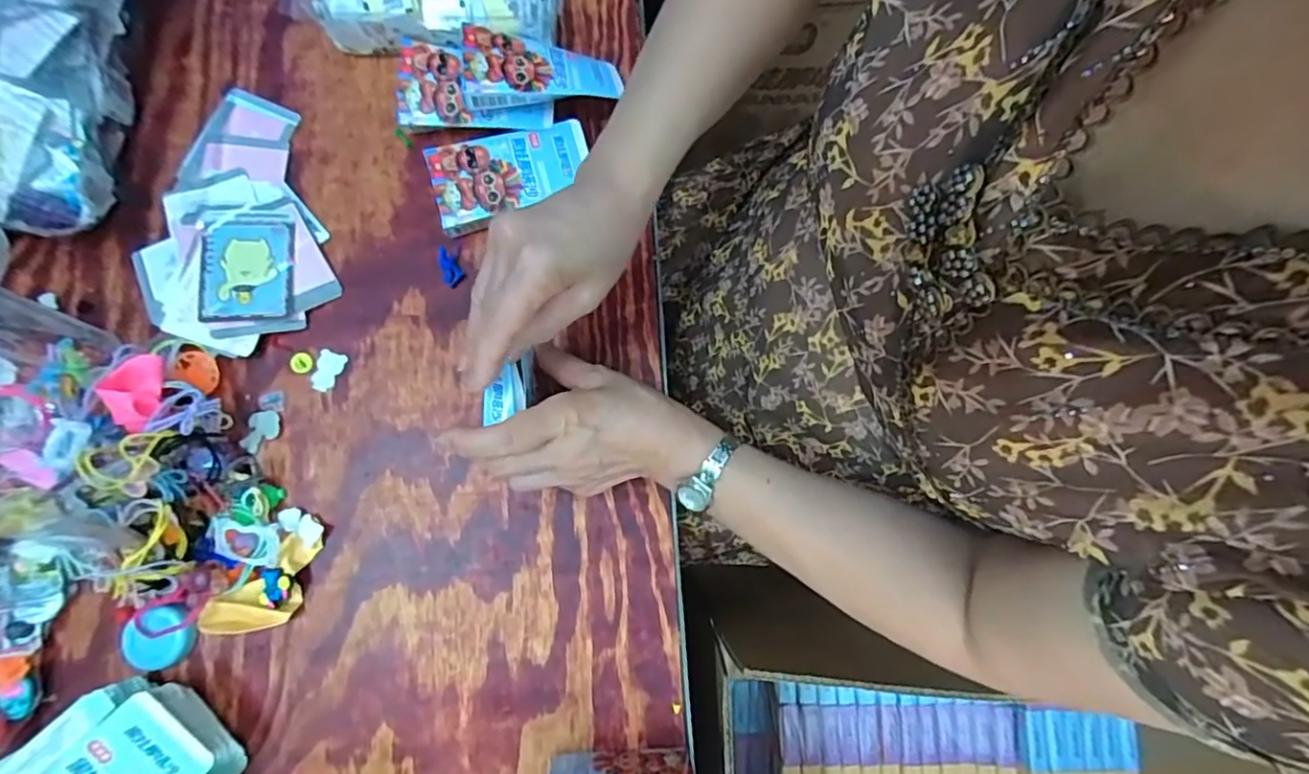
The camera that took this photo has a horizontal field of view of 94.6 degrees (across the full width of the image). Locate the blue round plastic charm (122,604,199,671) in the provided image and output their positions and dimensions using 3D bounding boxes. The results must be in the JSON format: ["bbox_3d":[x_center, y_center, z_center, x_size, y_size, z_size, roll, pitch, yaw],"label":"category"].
[{"bbox_3d":[-0.338,0.171,0.411,0.046,0.012,0.039,-16,80,-4],"label":"blue round plastic charm"}]

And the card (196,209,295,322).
[{"bbox_3d":[-0.311,-0.093,0.456,0.070,0.008,0.089,-3,77,-10],"label":"card"}]

